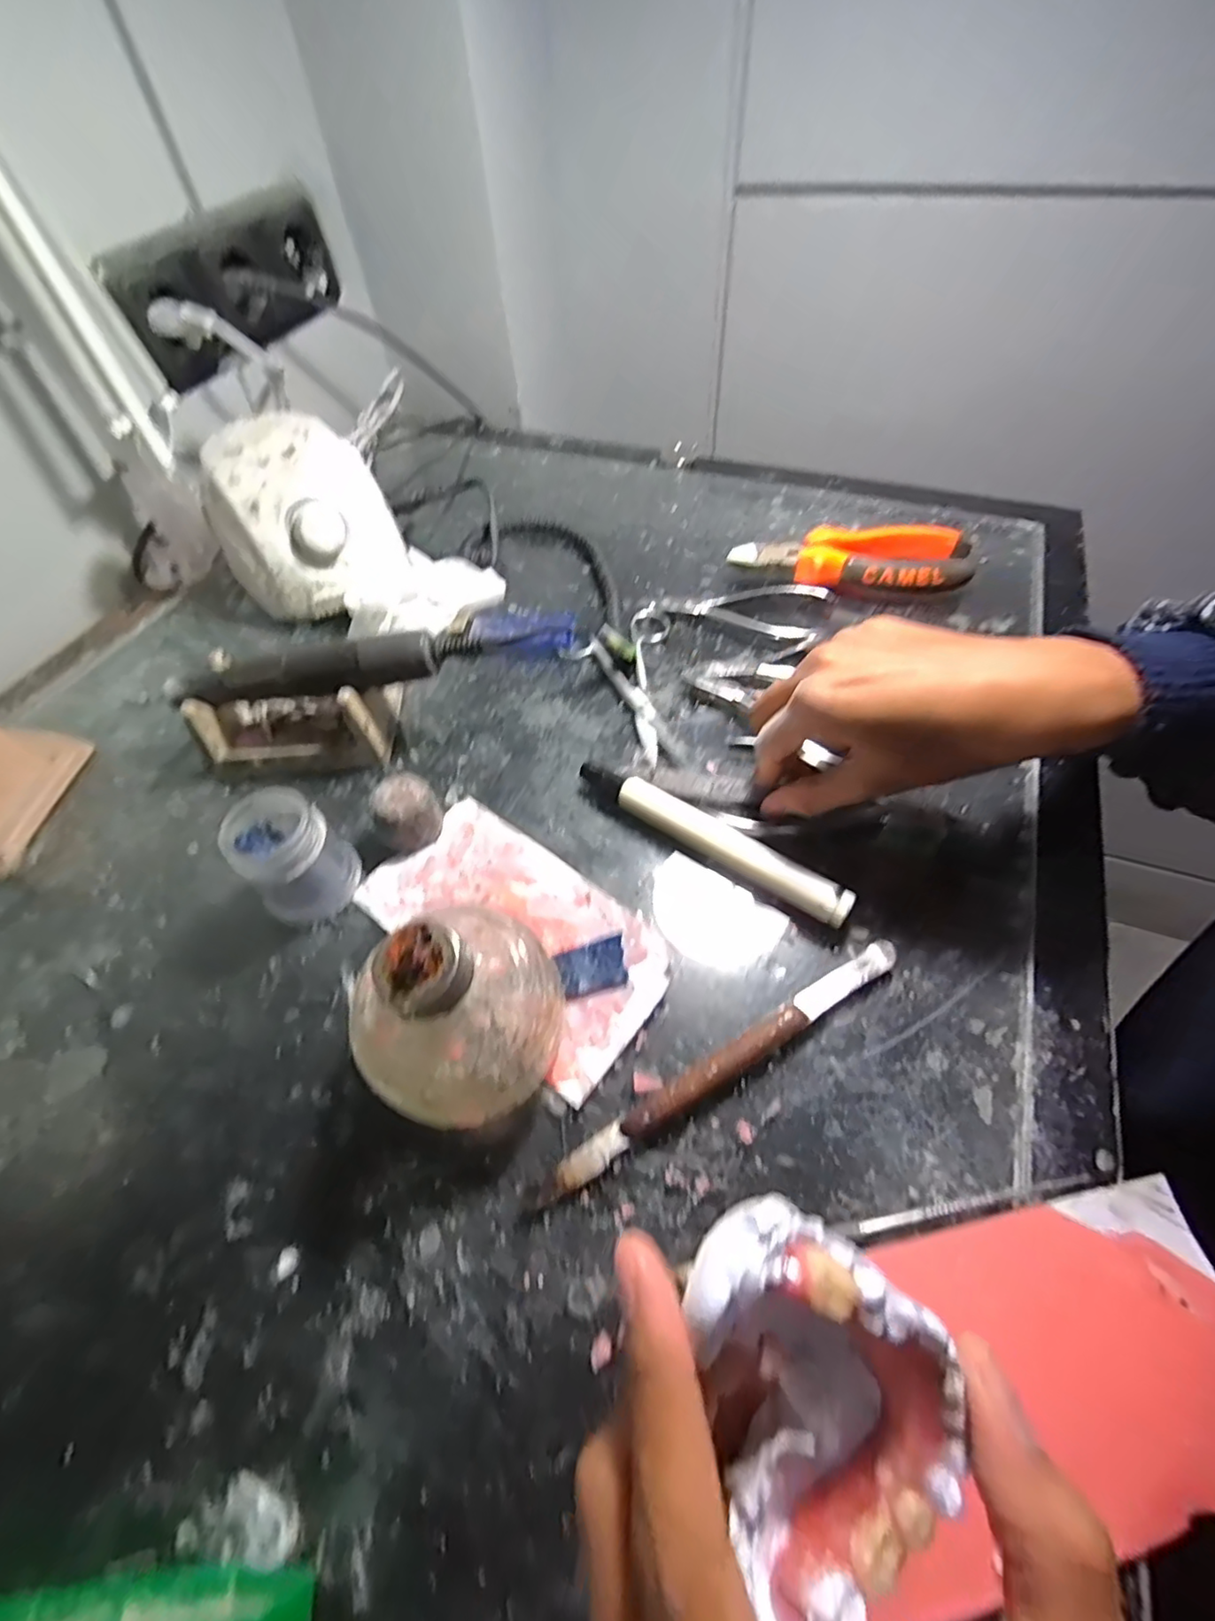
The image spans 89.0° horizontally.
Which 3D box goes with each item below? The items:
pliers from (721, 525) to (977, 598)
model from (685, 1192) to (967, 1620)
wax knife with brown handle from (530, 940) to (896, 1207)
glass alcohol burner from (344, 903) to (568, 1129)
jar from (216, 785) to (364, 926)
[{"bbox_3d":[0.164,-0.164,0.415,0.150,0.026,0.051,-2,54,2],"label":"pliers"},{"bbox_3d":[0.043,0.111,0.117,0.046,0.034,0.064,-12,54,-5],"label":"model"},{"bbox_3d":[0.049,0.098,0.242,0.167,0.010,0.013,-27,57,-16],"label":"wax knife with brown handle"},{"bbox_3d":[-0.053,0.071,0.223,0.069,0.078,0.077,18,57,15],"label":"glass alcohol burner"},{"bbox_3d":[-0.141,0.021,0.281,0.039,0.051,0.042,-2,54,2],"label":"jar"}]

